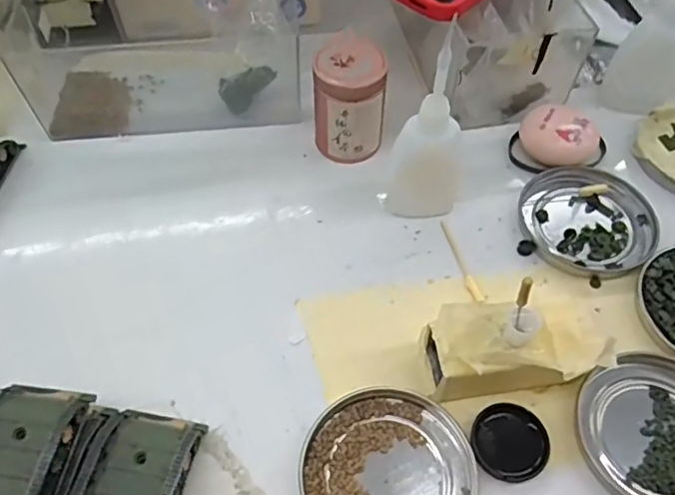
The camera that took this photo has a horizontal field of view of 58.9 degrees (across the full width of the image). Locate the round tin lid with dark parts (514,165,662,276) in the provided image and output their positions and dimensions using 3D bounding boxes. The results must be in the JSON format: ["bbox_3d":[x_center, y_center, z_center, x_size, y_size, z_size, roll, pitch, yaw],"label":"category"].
[{"bbox_3d":[0.150,-0.019,0.362,0.078,0.008,0.077,0,56,0],"label":"round tin lid with dark parts"}]

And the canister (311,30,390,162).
[{"bbox_3d":[0.007,-0.092,0.377,0.043,0.067,0.042,0,56,0],"label":"canister"}]

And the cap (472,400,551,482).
[{"bbox_3d":[0.083,0.093,0.286,0.035,0.006,0.035,0,56,0],"label":"cap"}]

